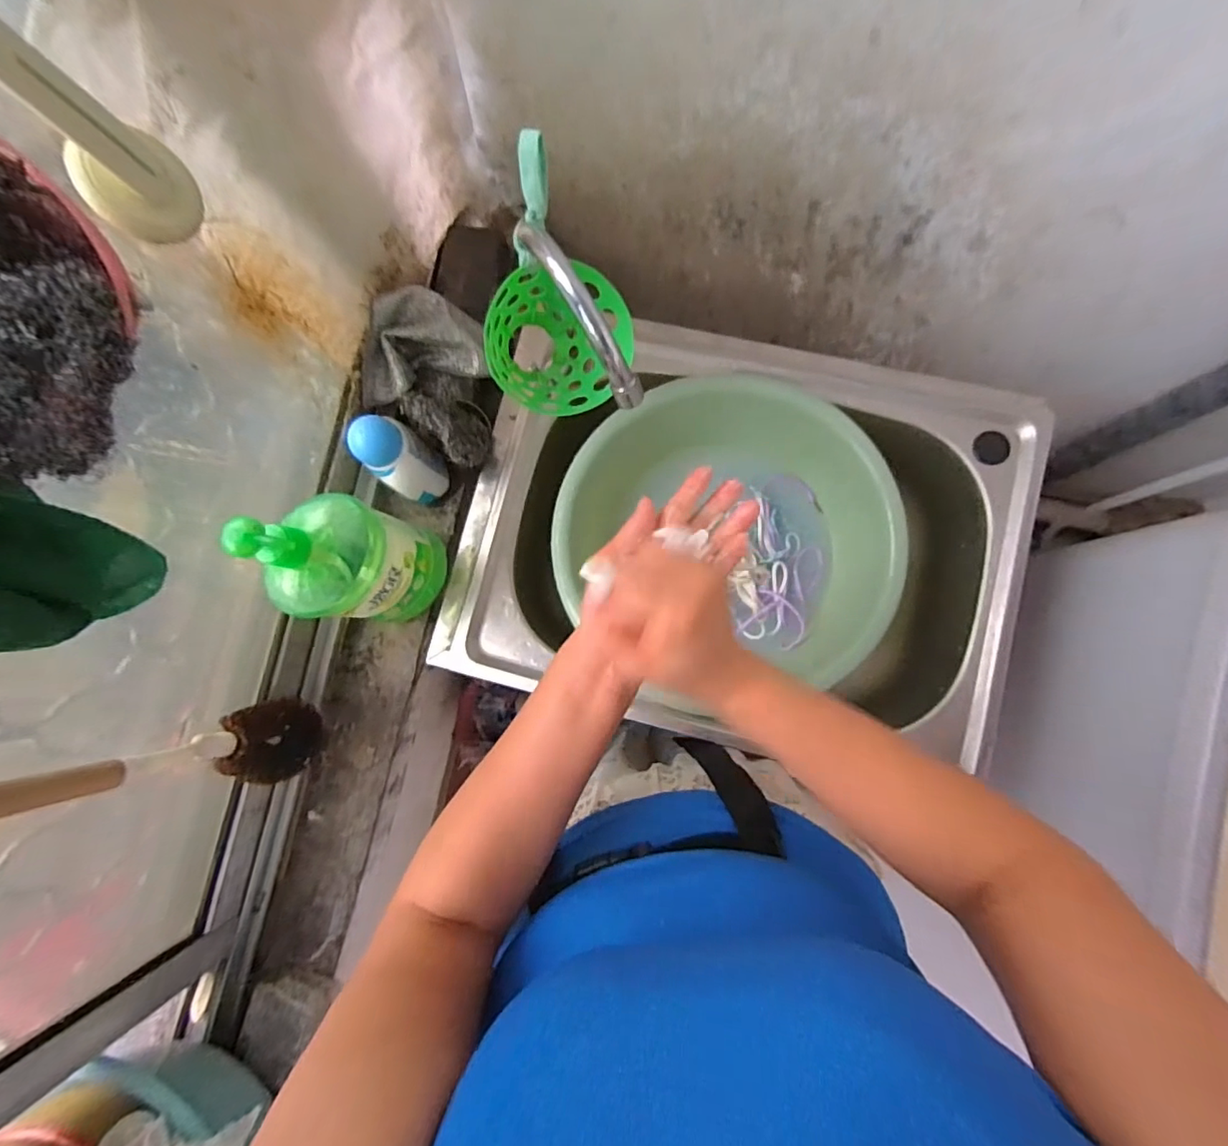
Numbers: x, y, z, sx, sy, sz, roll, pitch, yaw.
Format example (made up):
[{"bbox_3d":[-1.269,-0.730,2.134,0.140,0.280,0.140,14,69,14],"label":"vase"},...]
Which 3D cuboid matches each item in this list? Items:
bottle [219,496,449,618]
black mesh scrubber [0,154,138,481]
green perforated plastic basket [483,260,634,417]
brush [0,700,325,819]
[{"bbox_3d":[-0.265,-0.011,0.532,0.088,0.248,0.115,12,85,7],"label":"bottle"},{"bbox_3d":[-0.271,-0.107,0.224,0.118,0.051,0.120,4,84,6],"label":"black mesh scrubber"},{"bbox_3d":[-0.046,-0.210,0.502,0.125,0.114,0.114,-9,83,5],"label":"green perforated plastic basket"},{"bbox_3d":[-0.364,0.160,0.435,0.057,0.334,0.074,-19,82,3],"label":"brush"}]

